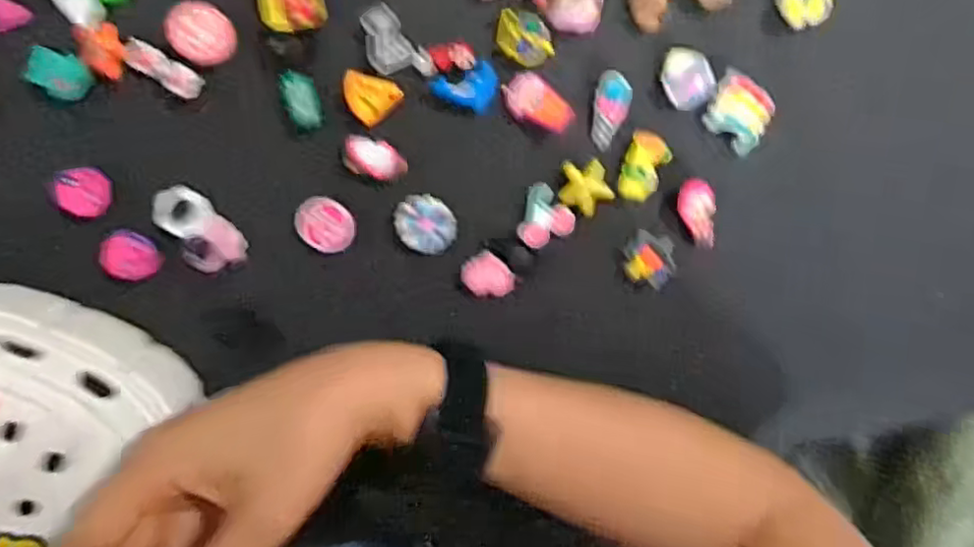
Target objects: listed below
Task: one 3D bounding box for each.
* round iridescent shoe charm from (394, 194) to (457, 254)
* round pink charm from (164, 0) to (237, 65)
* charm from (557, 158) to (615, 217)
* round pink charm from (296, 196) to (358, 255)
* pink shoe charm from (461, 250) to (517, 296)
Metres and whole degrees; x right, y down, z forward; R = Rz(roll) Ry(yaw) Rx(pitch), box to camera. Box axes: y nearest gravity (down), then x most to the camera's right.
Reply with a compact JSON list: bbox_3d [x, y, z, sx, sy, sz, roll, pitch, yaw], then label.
[{"bbox_3d":[-0.031,-0.025,0.327,0.031,0.005,0.028,22,94,-9],"label":"round iridescent shoe charm"},{"bbox_3d":[-0.134,-0.114,0.308,0.033,0.013,0.027,37,92,-9],"label":"round pink charm"},{"bbox_3d":[0.050,-0.044,0.334,0.026,0.006,0.029,-19,99,-4],"label":"charm"},{"bbox_3d":[-0.079,-0.024,0.320,0.029,0.004,0.025,27,93,-9],"label":"round pink charm"},{"bbox_3d":[0.001,0.002,0.331,0.022,0.004,0.026,-44,100,0],"label":"pink shoe charm"}]

